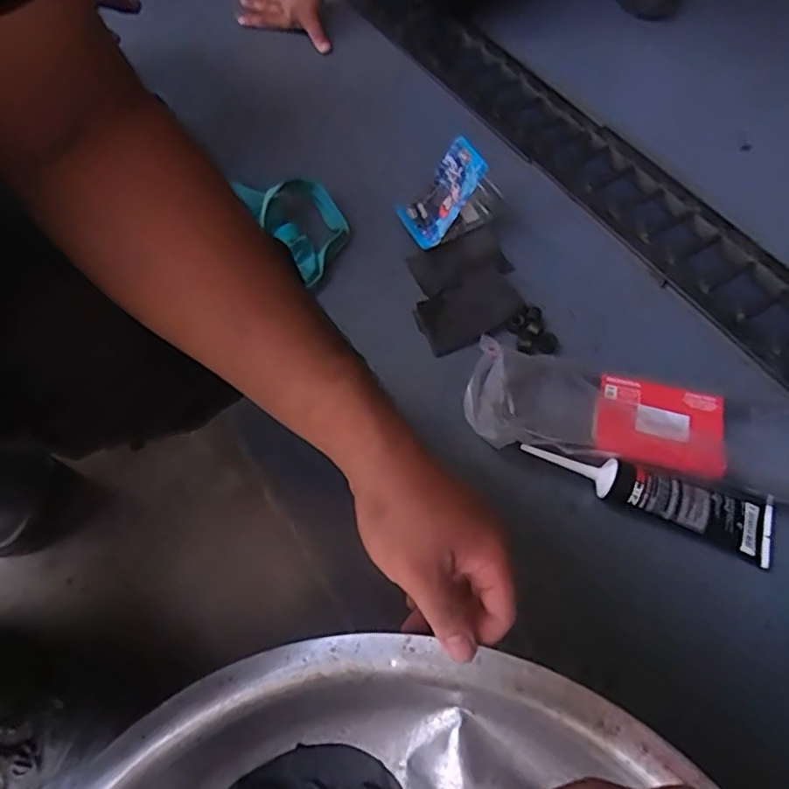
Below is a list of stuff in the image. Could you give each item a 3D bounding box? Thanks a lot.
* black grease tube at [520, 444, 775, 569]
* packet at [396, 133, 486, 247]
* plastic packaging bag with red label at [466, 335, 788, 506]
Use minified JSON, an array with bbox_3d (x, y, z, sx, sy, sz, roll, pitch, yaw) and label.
[{"bbox_3d":[0.238,0.094,0.580,0.238,0.033,0.056,17,62,11],"label":"black grease tube"},{"bbox_3d":[0.057,-0.242,0.736,0.018,0.122,0.074,2,47,-44],"label":"packet"},{"bbox_3d":[0.280,0.033,0.611,0.415,0.045,0.121,11,61,8],"label":"plastic packaging bag with red label"}]

